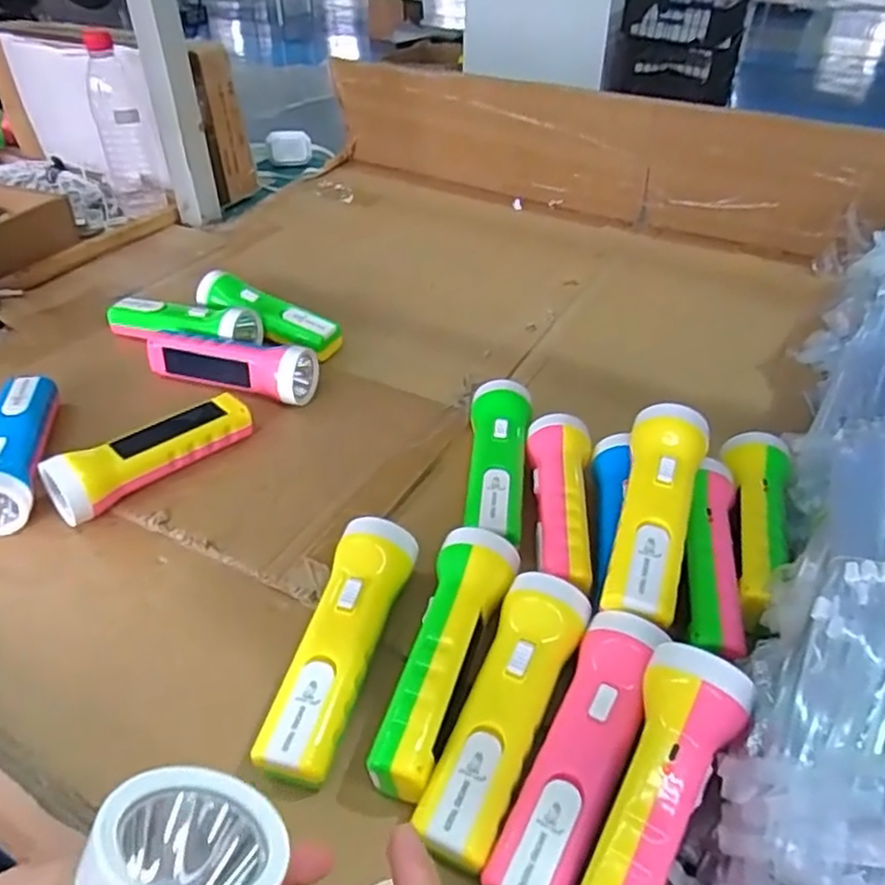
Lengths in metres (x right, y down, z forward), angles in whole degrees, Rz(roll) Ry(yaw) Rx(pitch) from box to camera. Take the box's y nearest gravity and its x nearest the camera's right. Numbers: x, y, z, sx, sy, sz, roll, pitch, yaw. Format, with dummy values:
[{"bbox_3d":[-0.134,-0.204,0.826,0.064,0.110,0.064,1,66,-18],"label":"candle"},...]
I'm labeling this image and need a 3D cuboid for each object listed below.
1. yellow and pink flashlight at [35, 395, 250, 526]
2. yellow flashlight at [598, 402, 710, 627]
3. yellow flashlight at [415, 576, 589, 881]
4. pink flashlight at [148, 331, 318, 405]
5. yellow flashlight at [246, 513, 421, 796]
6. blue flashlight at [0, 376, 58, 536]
[{"bbox_3d":[-0.236,0.008,0.573,0.163,0.046,0.039,-32,49,-33],"label":"yellow and pink flashlight"},{"bbox_3d":[0.139,0.043,0.462,0.049,0.056,0.158,15,41,17],"label":"yellow flashlight"},{"bbox_3d":[0.036,0.153,0.398,0.046,0.053,0.164,18,42,19],"label":"yellow flashlight"},{"bbox_3d":[-0.205,-0.076,0.673,0.167,0.051,0.050,11,40,12],"label":"pink flashlight"},{"bbox_3d":[-0.063,0.124,0.433,0.049,0.052,0.166,11,40,12],"label":"yellow flashlight"},{"bbox_3d":[-0.357,0.003,0.580,0.057,0.053,0.166,-8,40,-11],"label":"blue flashlight"}]

